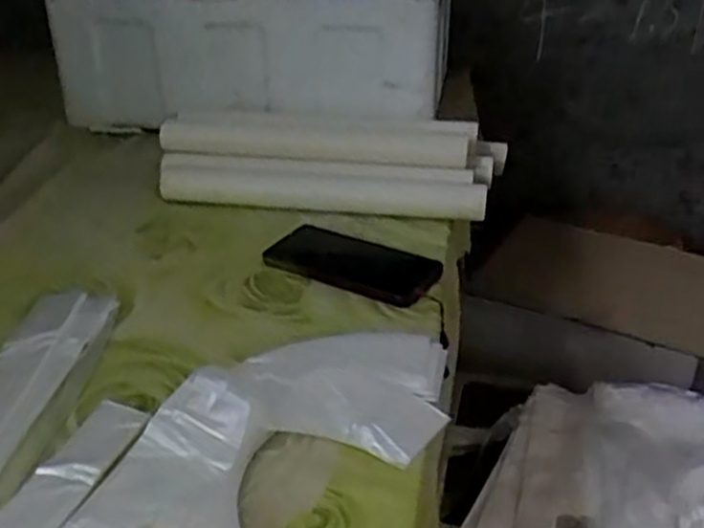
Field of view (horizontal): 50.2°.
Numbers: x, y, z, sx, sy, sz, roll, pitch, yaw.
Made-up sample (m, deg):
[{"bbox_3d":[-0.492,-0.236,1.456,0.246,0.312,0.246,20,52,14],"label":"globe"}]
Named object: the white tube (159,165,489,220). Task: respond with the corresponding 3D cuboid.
[{"bbox_3d":[-0.036,-0.073,0.827,0.354,0.045,0.037,4,29,7],"label":"white tube"}]

